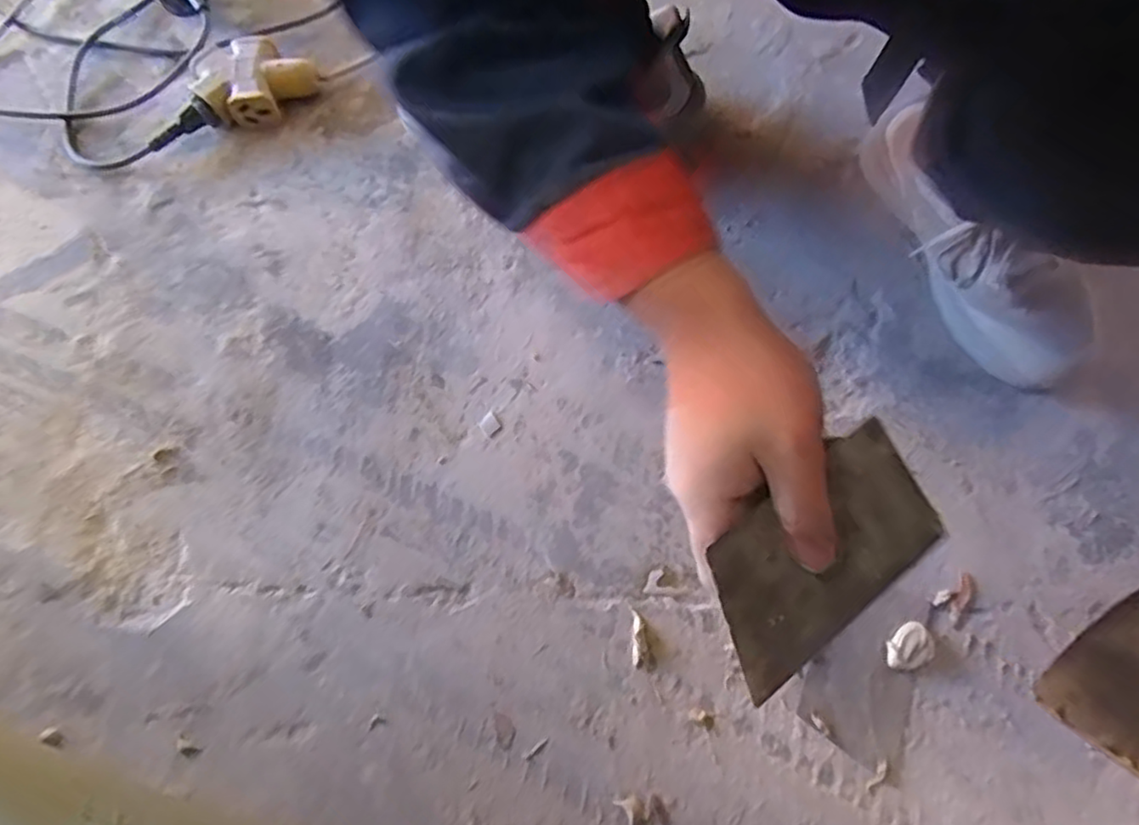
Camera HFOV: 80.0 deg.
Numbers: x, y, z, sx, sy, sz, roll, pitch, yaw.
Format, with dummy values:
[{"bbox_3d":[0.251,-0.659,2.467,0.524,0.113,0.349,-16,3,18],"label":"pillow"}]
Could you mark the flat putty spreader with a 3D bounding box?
[{"bbox_3d":[0.118,0.066,0.317,0.124,0.006,0.072,-35,97,-14],"label":"flat putty spreader"}]

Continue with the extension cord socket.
[{"bbox_3d":[-0.314,-0.329,0.683,0.077,0.038,0.102,35,73,13],"label":"extension cord socket"}]

